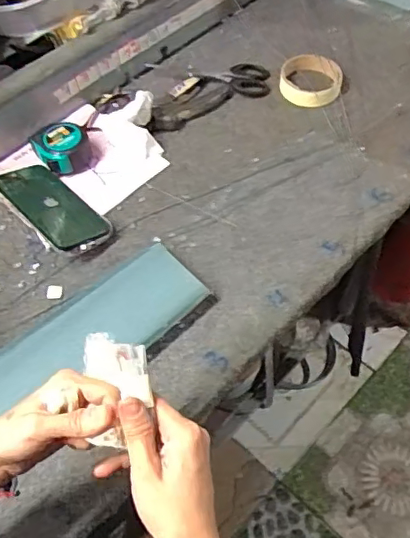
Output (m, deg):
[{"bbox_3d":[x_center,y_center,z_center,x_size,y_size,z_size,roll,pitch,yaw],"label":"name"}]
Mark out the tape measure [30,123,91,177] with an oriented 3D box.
[{"bbox_3d":[-0.182,-0.156,0.736,0.071,0.038,0.060,-20,57,-12],"label":"tape measure"}]

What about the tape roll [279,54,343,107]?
[{"bbox_3d":[0.152,-0.273,0.822,0.087,0.023,0.086,-1,55,1],"label":"tape roll"}]

